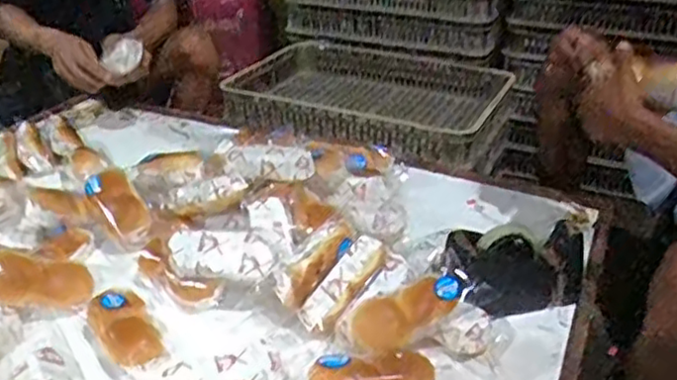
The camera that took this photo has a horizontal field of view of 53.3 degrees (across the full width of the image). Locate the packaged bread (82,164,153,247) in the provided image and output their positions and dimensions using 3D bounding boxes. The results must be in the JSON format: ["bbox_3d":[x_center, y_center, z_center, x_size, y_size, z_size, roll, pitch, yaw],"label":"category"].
[{"bbox_3d":[-0.346,0.022,1.063,0.060,0.047,0.155,-25,67,-39],"label":"packaged bread"}]

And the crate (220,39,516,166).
[{"bbox_3d":[0.034,-0.212,1.617,0.628,0.146,0.425,14,31,22],"label":"crate"}]

